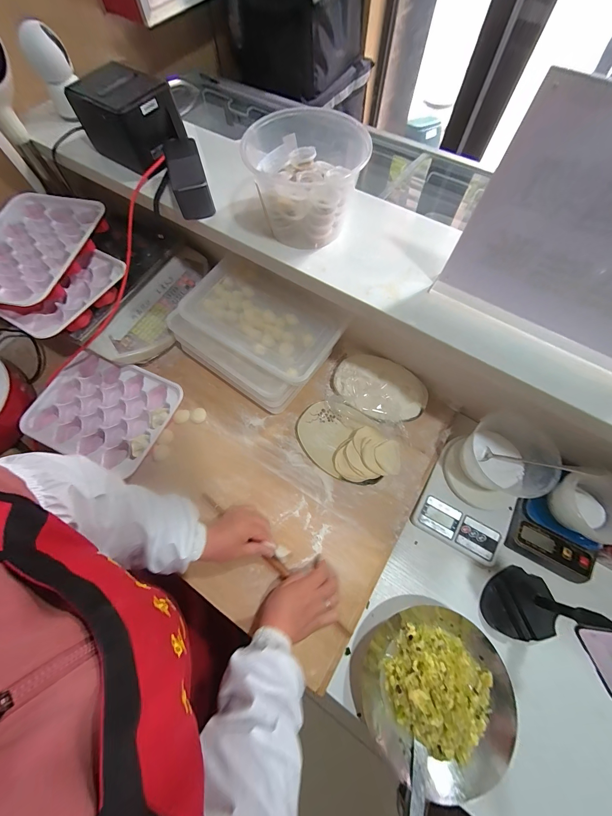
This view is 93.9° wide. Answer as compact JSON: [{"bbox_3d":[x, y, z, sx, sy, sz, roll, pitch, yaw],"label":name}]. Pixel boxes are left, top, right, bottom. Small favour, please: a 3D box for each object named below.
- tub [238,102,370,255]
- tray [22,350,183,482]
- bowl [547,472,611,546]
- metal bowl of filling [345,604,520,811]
[{"bbox_3d":[0.004,-0.330,0.424,0.149,0.114,0.137,0,68,0],"label":"tub"},{"bbox_3d":[-0.422,0.007,0.613,0.273,0.044,0.225,23,71,11],"label":"tray"},{"bbox_3d":[0.504,0.175,0.504,0.115,0.081,0.110,-1,68,2],"label":"bowl"},{"bbox_3d":[0.204,0.441,0.450,0.225,0.079,0.216,0,68,0],"label":"metal bowl of filling"}]

